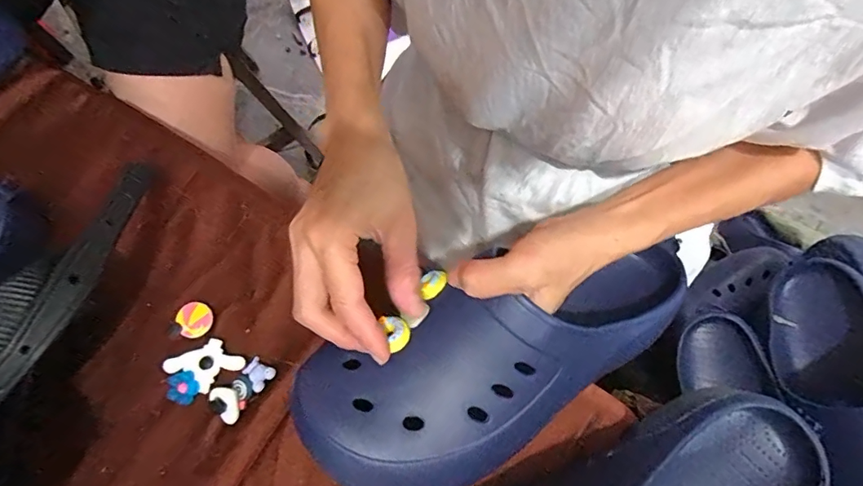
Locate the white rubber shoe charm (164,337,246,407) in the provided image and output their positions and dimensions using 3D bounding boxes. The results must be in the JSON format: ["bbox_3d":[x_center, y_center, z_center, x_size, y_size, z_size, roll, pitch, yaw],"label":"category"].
[{"bbox_3d":[-0.175,0.095,0.362,0.057,0.004,0.036,-30,73,-10],"label":"white rubber shoe charm"}]

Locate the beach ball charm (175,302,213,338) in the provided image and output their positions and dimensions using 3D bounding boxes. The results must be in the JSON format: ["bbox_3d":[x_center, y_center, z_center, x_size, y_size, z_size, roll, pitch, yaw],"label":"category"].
[{"bbox_3d":[-0.186,0.060,0.374,0.025,0.004,0.027,-25,85,-17],"label":"beach ball charm"}]

